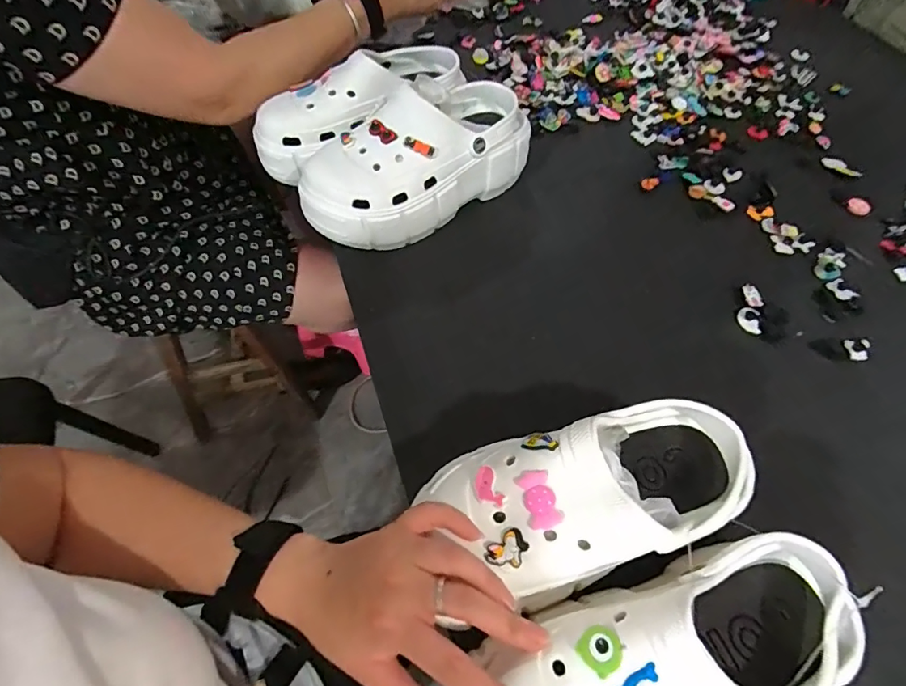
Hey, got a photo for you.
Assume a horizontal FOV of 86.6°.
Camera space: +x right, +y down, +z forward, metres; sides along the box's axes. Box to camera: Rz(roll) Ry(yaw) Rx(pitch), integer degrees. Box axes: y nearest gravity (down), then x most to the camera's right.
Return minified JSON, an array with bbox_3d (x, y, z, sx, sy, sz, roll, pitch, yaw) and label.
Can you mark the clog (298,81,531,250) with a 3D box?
[{"bbox_3d":[-0.037,-0.199,0.520,0.248,0.115,0.103,-32,64,-21],"label":"clog"}]

